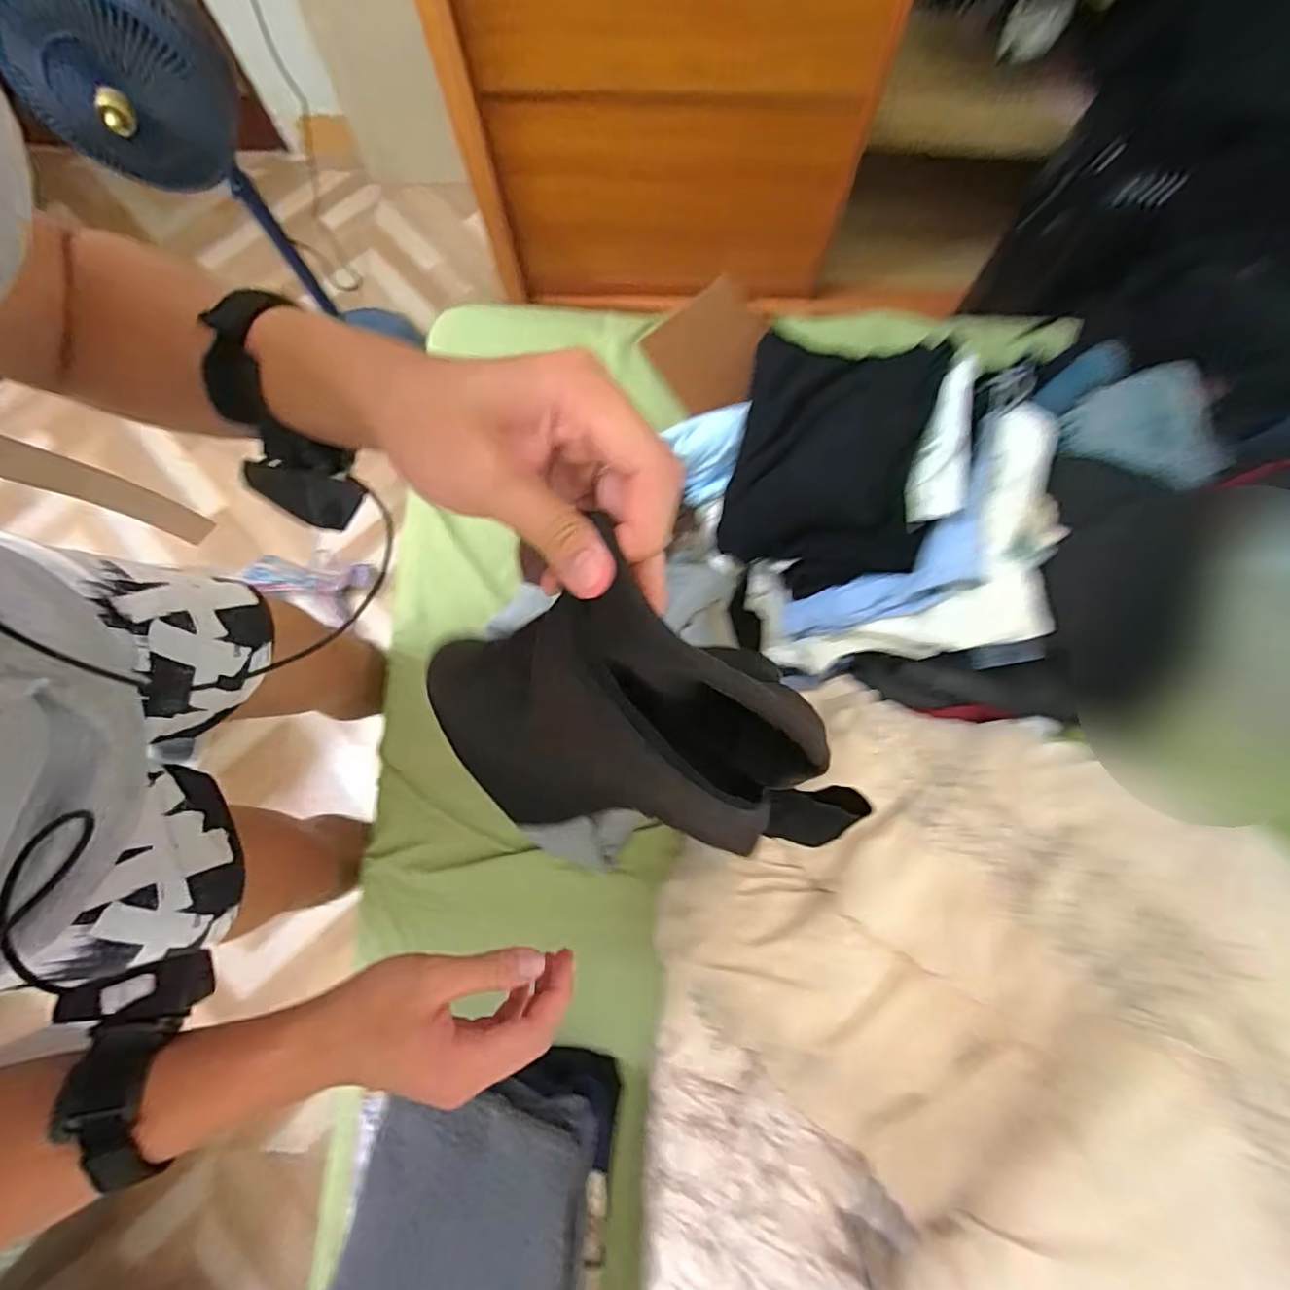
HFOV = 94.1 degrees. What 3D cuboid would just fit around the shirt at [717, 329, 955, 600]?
[{"bbox_3d":[0.247,-0.252,0.804,0.268,0.109,0.351,8,68,36],"label":"shirt"}]

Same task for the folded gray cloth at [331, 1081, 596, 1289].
[{"bbox_3d":[-0.184,0.640,0.595,0.246,0.057,0.323,14,78,2],"label":"folded gray cloth"}]

